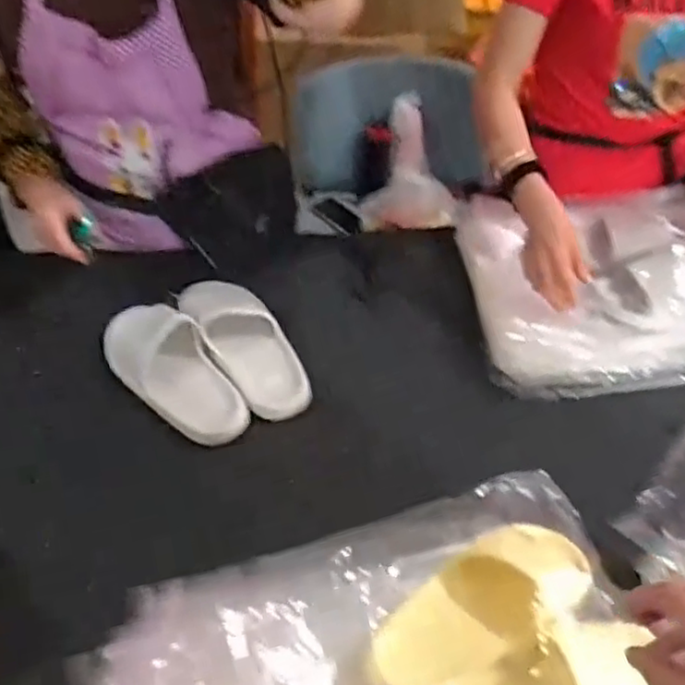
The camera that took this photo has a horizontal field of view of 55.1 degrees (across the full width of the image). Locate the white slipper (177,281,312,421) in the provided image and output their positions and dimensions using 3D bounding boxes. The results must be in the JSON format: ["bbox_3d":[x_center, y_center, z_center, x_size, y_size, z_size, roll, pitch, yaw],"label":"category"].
[{"bbox_3d":[-0.136,-0.010,0.882,0.104,0.060,0.259,-23,51,-20],"label":"white slipper"}]

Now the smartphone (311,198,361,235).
[{"bbox_3d":[-0.007,-0.304,1.572,0.057,0.008,0.157,-41,56,-12],"label":"smartphone"}]

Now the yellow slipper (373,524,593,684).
[{"bbox_3d":[0.136,0.231,0.590,0.224,0.068,0.093,-26,52,-22],"label":"yellow slipper"}]

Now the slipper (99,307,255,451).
[{"bbox_3d":[-0.216,0.034,0.839,0.106,0.059,0.233,-35,56,-28],"label":"slipper"}]

